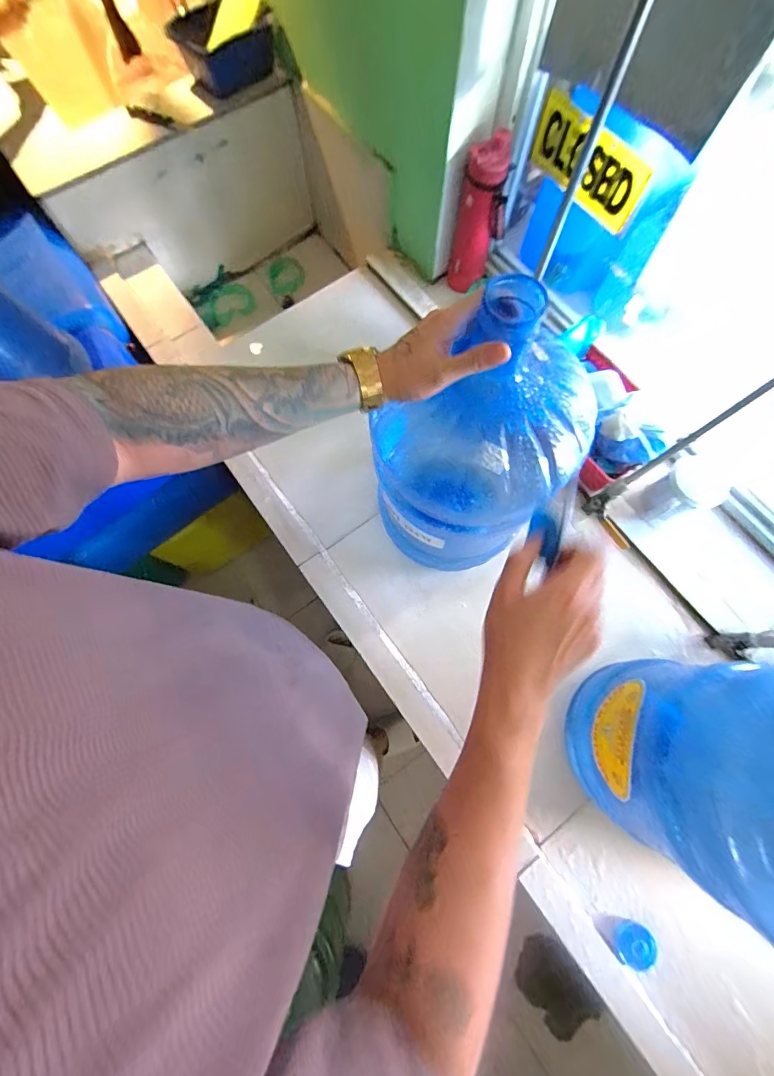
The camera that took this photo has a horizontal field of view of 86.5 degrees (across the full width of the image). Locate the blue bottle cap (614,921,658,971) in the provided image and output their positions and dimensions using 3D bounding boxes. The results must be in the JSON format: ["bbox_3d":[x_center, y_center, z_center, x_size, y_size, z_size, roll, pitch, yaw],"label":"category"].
[{"bbox_3d":[0.360,0.591,0.593,0.054,0.018,0.050,1,75,0],"label":"blue bottle cap"}]

